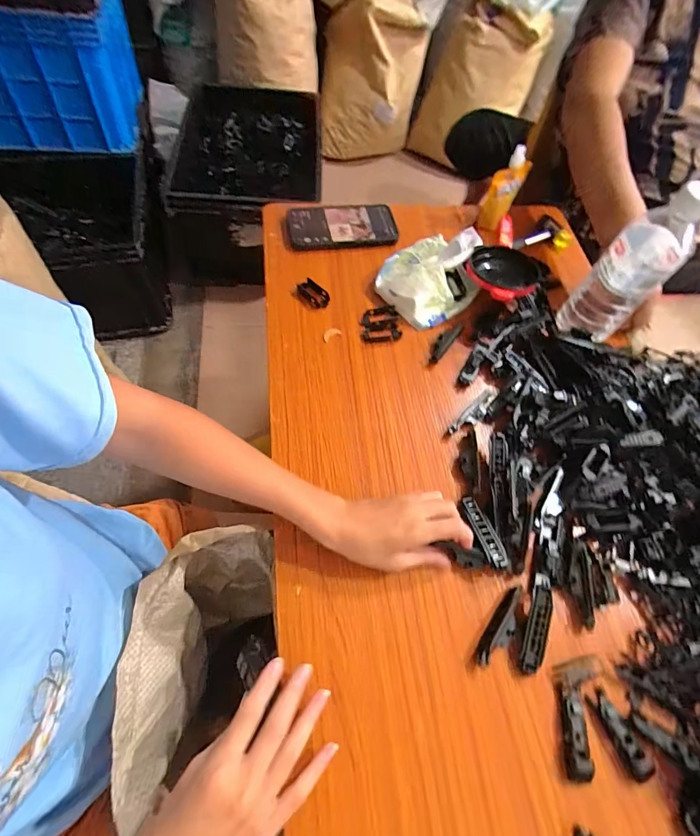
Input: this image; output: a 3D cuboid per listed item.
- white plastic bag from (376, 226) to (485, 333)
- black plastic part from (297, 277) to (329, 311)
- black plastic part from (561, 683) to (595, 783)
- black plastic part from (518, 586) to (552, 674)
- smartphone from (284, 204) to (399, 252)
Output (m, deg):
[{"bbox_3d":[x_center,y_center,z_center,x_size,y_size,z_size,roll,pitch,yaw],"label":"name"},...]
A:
[{"bbox_3d":[0.107,-0.195,0.552,0.116,0.077,0.114,-37,70,-22],"label":"white plastic bag"},{"bbox_3d":[-0.048,-0.166,0.563,0.033,0.008,0.047,-36,70,-23],"label":"black plastic part"},{"bbox_3d":[0.186,0.260,0.350,0.020,0.013,0.067,7,60,-3],"label":"black plastic part"},{"bbox_3d":[0.168,0.190,0.380,0.019,0.010,0.071,19,63,10],"label":"black plastic part"},{"bbox_3d":[-0.013,-0.291,0.630,0.166,0.011,0.092,-1,61,-7],"label":"smartphone"}]

